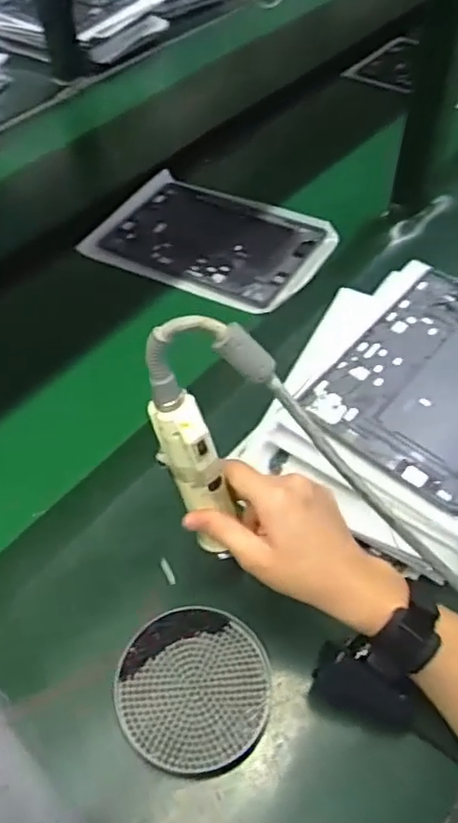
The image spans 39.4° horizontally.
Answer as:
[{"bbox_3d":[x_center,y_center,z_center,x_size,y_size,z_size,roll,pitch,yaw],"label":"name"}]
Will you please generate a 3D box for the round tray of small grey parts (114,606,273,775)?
[{"bbox_3d":[-0.026,0.208,0.486,0.114,0.013,0.109,-1,52,2],"label":"round tray of small grey parts"}]

